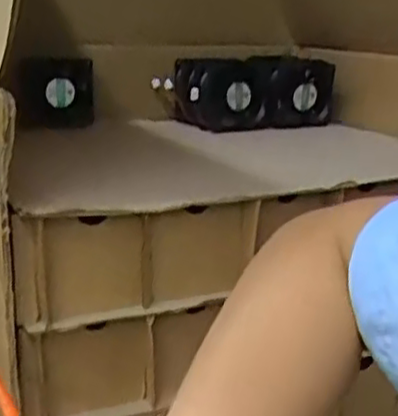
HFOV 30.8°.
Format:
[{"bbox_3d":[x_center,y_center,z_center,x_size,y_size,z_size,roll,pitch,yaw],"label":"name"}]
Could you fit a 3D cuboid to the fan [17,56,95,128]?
[{"bbox_3d":[-0.136,-0.110,0.681,0.071,0.061,0.028,0,17,-8],"label":"fan"}]

